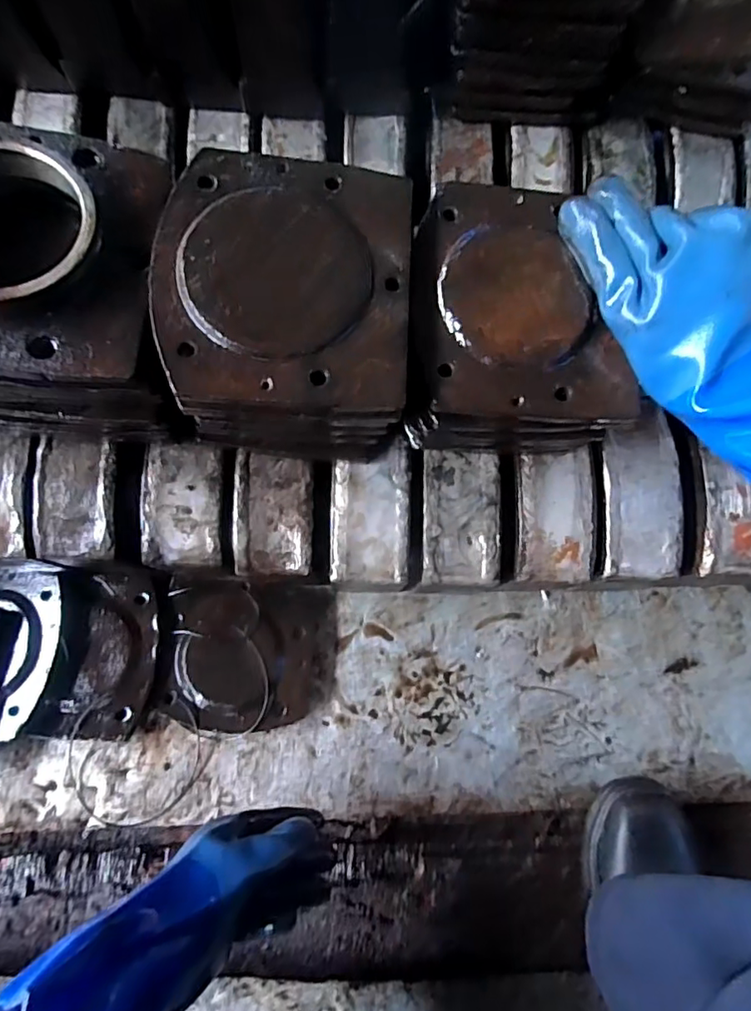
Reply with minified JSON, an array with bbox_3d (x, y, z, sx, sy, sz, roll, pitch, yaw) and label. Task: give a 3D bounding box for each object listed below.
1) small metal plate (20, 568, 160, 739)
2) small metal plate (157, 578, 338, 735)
[{"bbox_3d":[-0.265,0.142,0.540,0.100,0.019,0.159,6,78,-1],"label":"small metal plate"},{"bbox_3d":[-0.126,0.148,0.559,0.167,0.022,0.144,5,73,-7],"label":"small metal plate"}]

